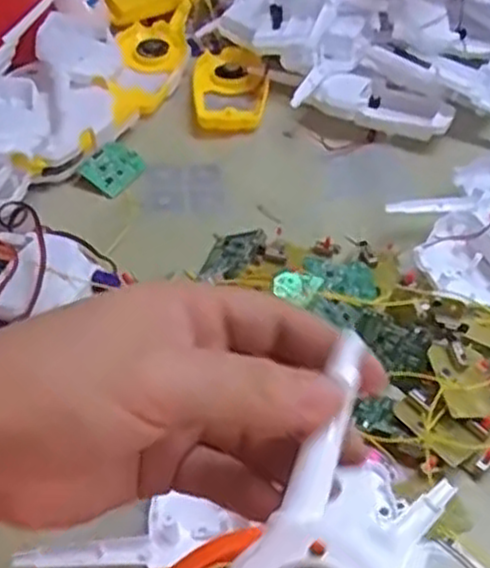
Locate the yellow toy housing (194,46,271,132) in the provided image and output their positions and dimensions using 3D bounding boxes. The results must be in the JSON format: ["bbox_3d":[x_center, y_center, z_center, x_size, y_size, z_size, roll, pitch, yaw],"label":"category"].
[{"bbox_3d":[-0.011,-0.157,0.618,0.059,0.015,0.112,-3,44,-3],"label":"yellow toy housing"}]

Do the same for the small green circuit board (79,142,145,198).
[{"bbox_3d":[-0.093,-0.083,0.547,0.036,0.007,0.043,37,61,9],"label":"small green circuit board"}]

